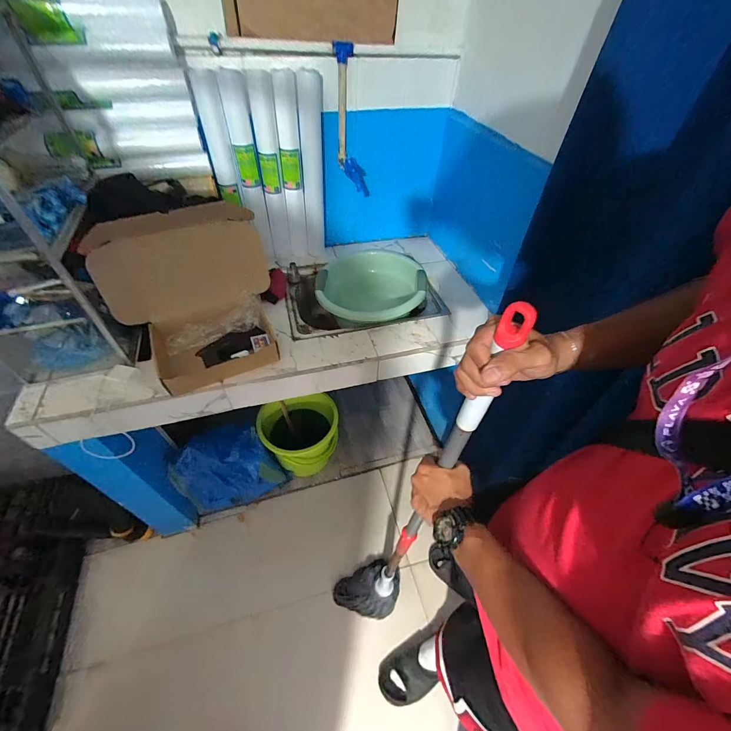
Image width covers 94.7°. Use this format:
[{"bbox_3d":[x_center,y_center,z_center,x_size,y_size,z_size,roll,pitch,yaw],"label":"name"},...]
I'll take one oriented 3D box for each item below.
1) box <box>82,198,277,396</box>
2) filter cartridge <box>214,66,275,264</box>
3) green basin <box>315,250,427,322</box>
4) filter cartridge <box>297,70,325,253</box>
[{"bbox_3d":[-0.396,-0.147,0.817,0.368,0.281,0.277,-24,54,-22],"label":"box"},{"bbox_3d":[-0.348,-0.554,1.034,0.066,0.534,0.060,-11,50,-13],"label":"filter cartridge"},{"bbox_3d":[0.020,-0.243,1.147,0.333,0.175,0.362,1,48,-2],"label":"green basin"},{"bbox_3d":[-0.161,-0.576,1.038,0.077,0.483,0.070,-6,49,-8],"label":"filter cartridge"}]

